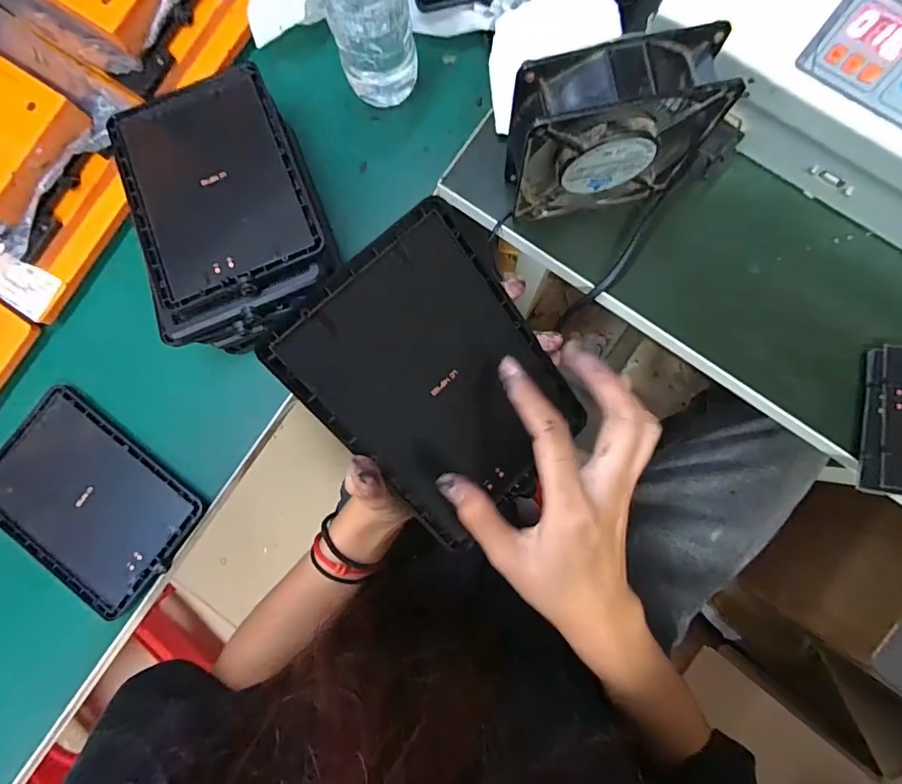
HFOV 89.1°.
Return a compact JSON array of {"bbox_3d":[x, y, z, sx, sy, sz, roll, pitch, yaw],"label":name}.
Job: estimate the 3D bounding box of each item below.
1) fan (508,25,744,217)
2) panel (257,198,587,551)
[{"bbox_3d":[0.098,-0.166,0.304,0.126,0.118,0.043,-13,86,1],"label":"fan"},{"bbox_3d":[0.001,0.001,0.253,0.118,0.011,0.168,-43,113,-10],"label":"panel"}]

